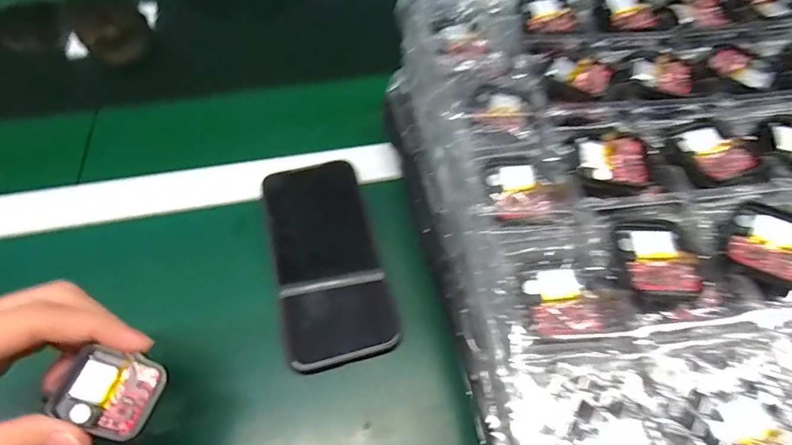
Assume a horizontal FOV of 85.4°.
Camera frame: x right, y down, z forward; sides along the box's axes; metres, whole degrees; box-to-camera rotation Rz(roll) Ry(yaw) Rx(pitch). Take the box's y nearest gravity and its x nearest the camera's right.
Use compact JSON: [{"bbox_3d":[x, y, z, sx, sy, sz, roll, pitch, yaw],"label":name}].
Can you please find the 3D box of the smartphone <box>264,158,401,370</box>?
[{"bbox_3d":[-0.052,0.021,0.322,0.075,0.010,0.165,-13,58,-9],"label":"smartphone"}]

